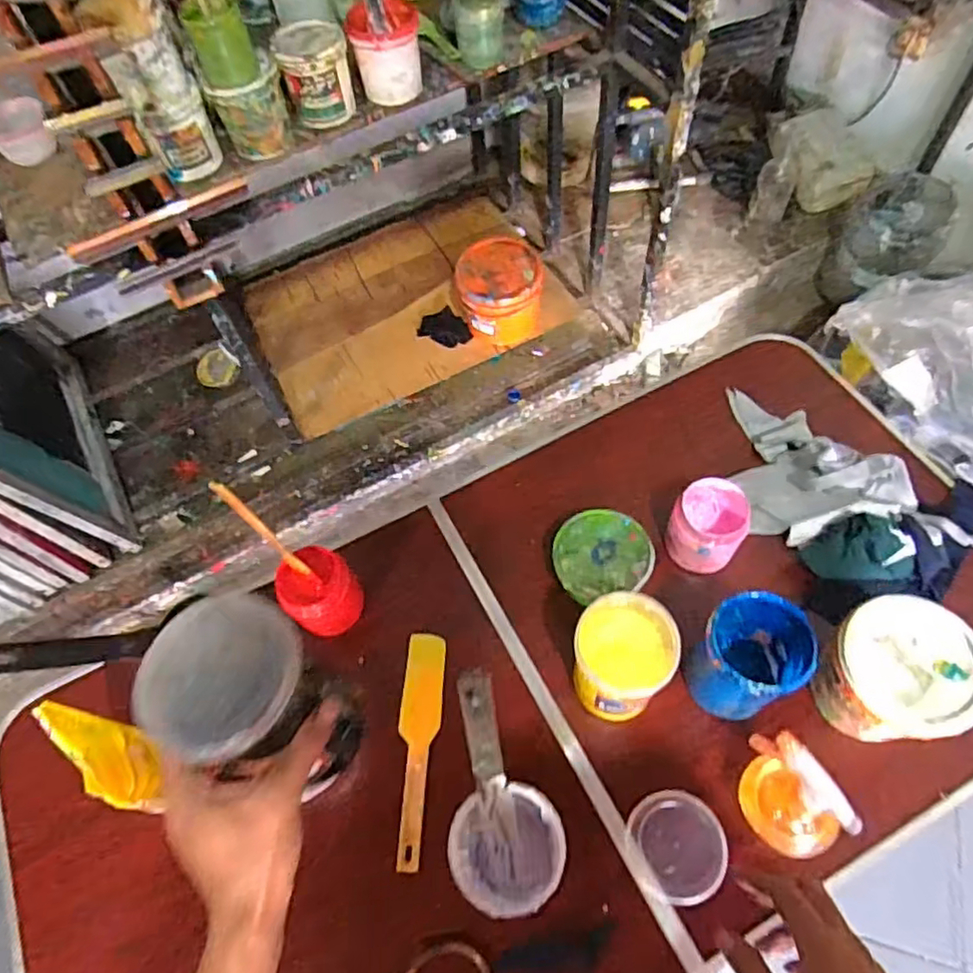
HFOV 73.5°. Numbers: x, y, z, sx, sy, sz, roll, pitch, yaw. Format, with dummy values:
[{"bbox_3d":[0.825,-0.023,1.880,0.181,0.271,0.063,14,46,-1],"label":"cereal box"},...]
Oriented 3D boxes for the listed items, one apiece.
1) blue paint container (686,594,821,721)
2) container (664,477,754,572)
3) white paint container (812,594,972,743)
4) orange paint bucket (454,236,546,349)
[{"bbox_3d":[0.272,0.178,0.675,0.091,0.152,0.097,-19,61,-6],"label":"blue paint container"},{"bbox_3d":[0.268,0.054,0.800,0.087,0.103,0.089,31,68,20],"label":"container"},{"bbox_3d":[0.410,0.187,0.663,0.121,0.115,0.126,-2,61,4],"label":"white paint container"},{"bbox_3d":[0.035,-0.497,1.712,0.226,0.211,0.196,-6,60,2],"label":"orange paint bucket"}]

